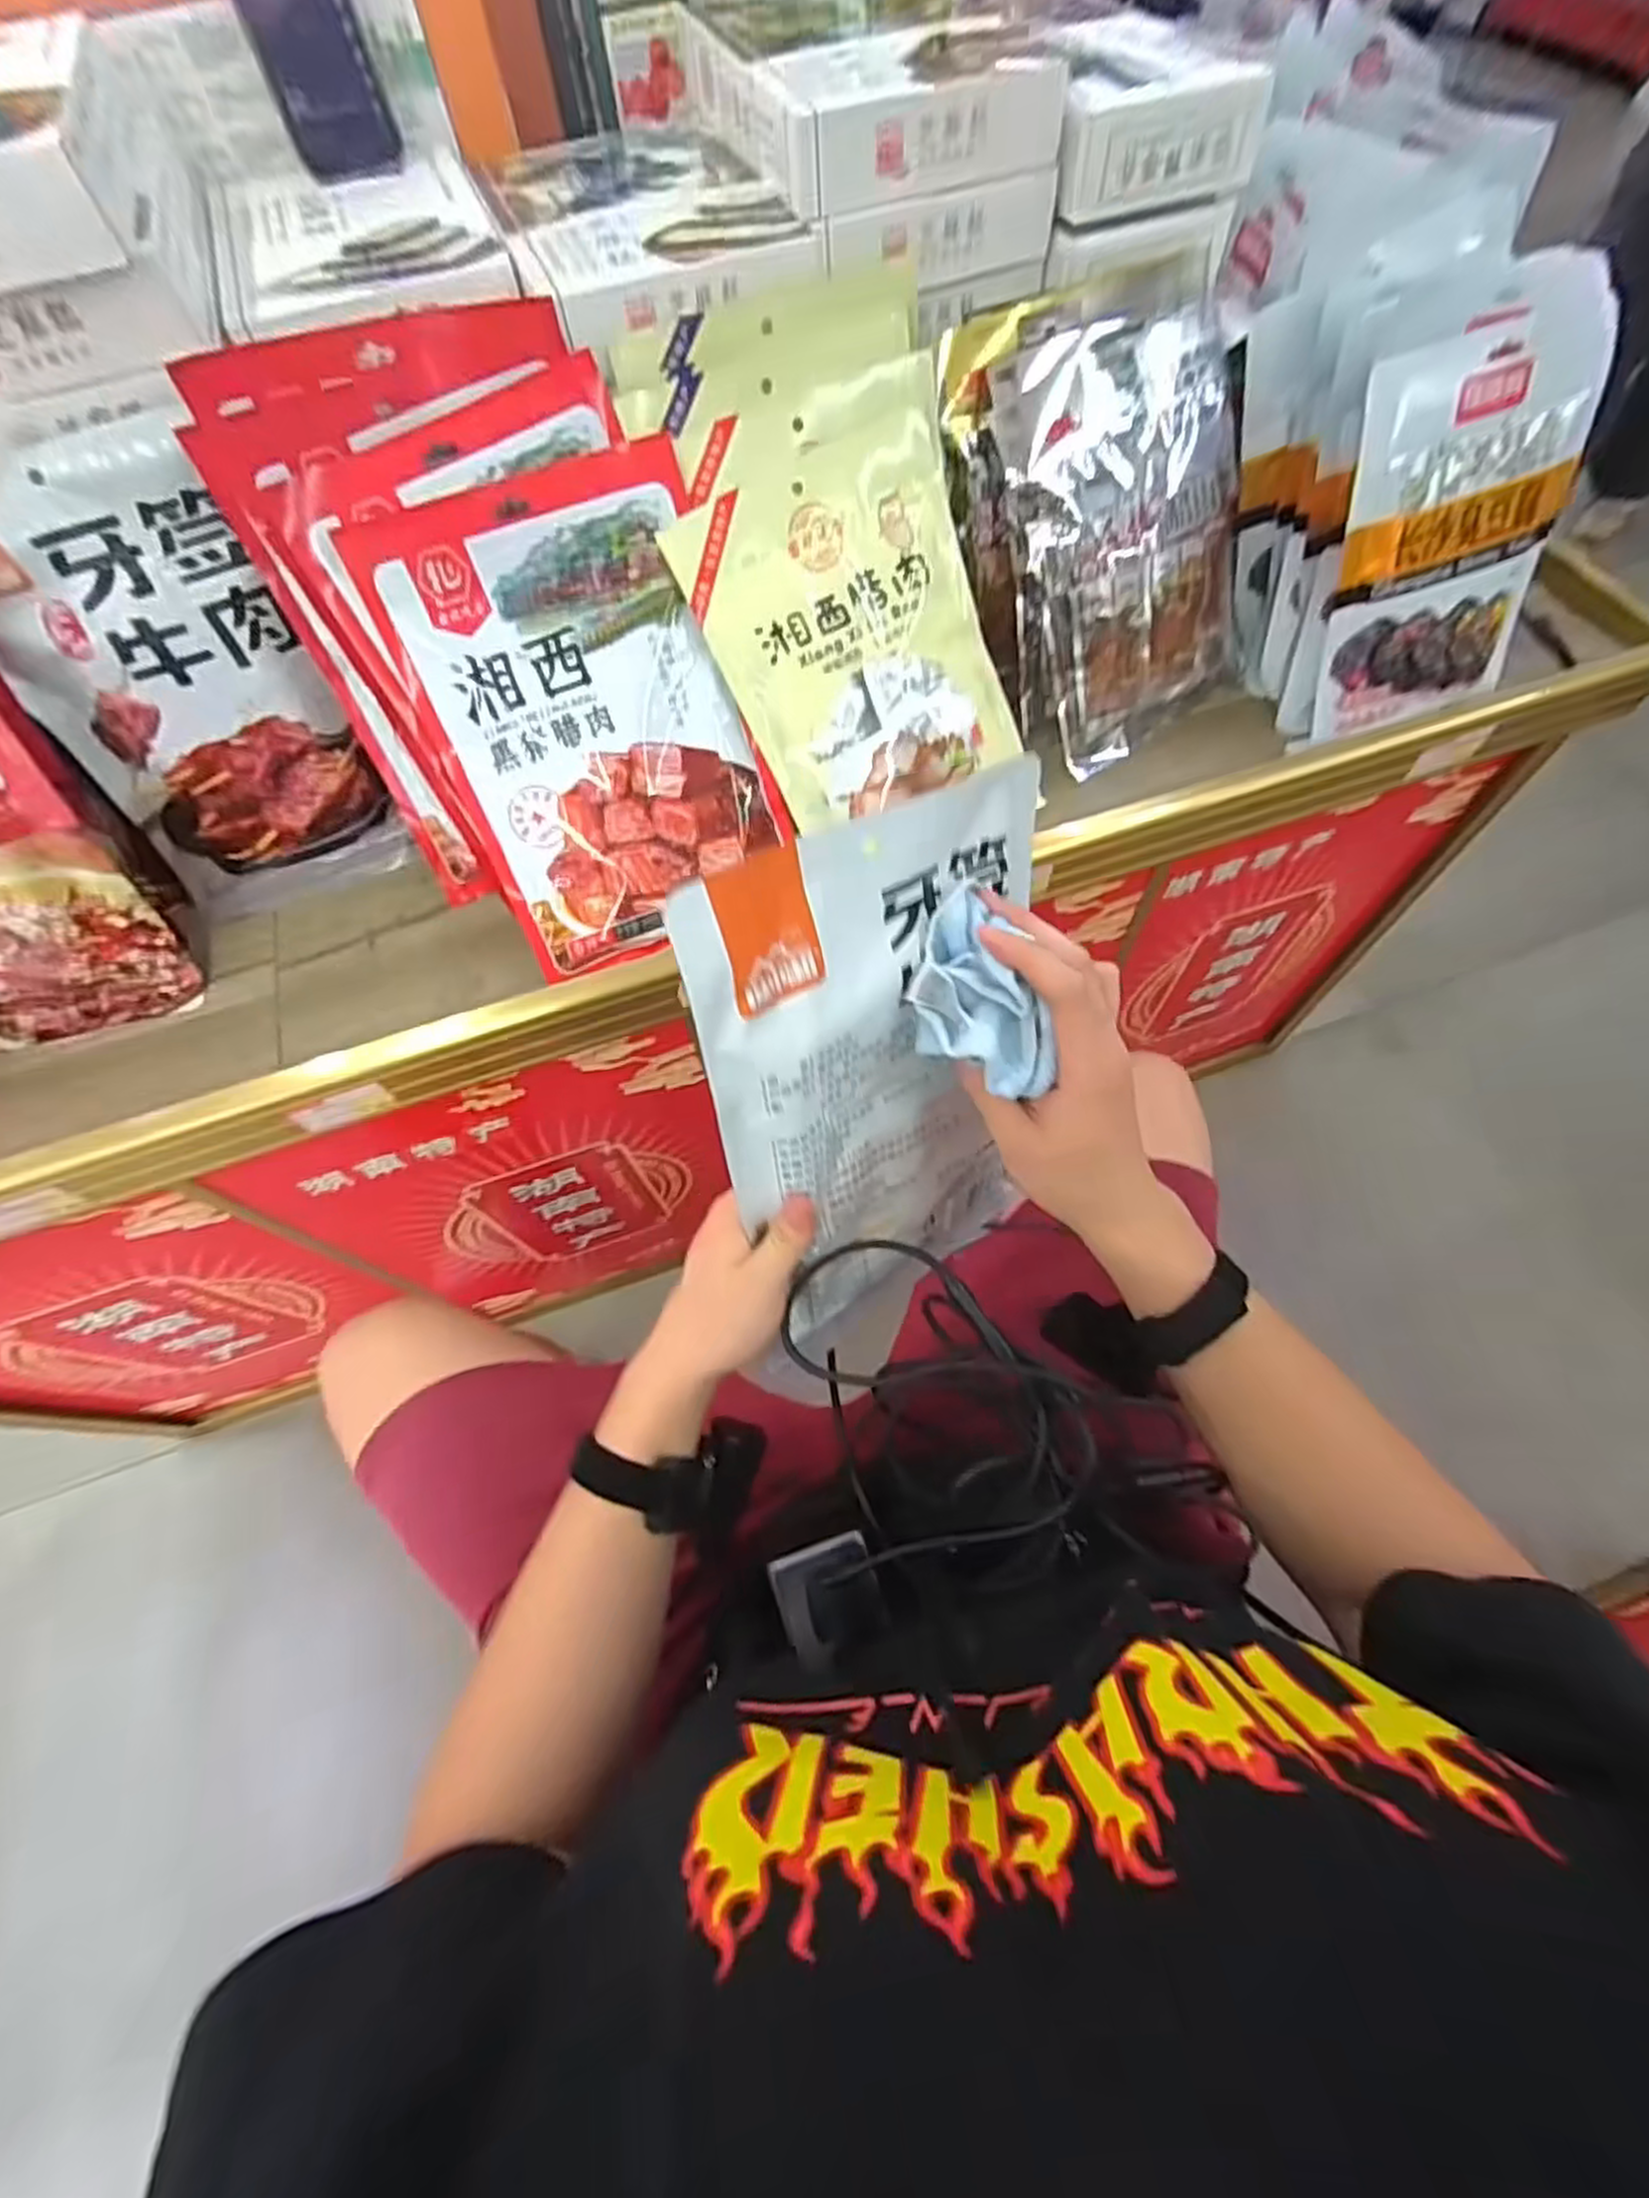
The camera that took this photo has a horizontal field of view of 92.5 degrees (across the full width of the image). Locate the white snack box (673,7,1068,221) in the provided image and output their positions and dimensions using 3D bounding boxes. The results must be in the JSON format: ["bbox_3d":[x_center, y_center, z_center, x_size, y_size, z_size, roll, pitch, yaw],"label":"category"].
[{"bbox_3d":[0.025,-0.668,0.522,0.178,0.049,0.207,-21,66,-8],"label":"white snack box"}]

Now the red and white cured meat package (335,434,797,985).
[{"bbox_3d":[-0.159,-0.261,0.557,0.209,0.018,0.296,-22,110,-7],"label":"red and white cured meat package"}]

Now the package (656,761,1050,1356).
[{"bbox_3d":[0.035,-0.001,0.421,0.207,0.290,0.017,-30,41,-29],"label":"package"}]

